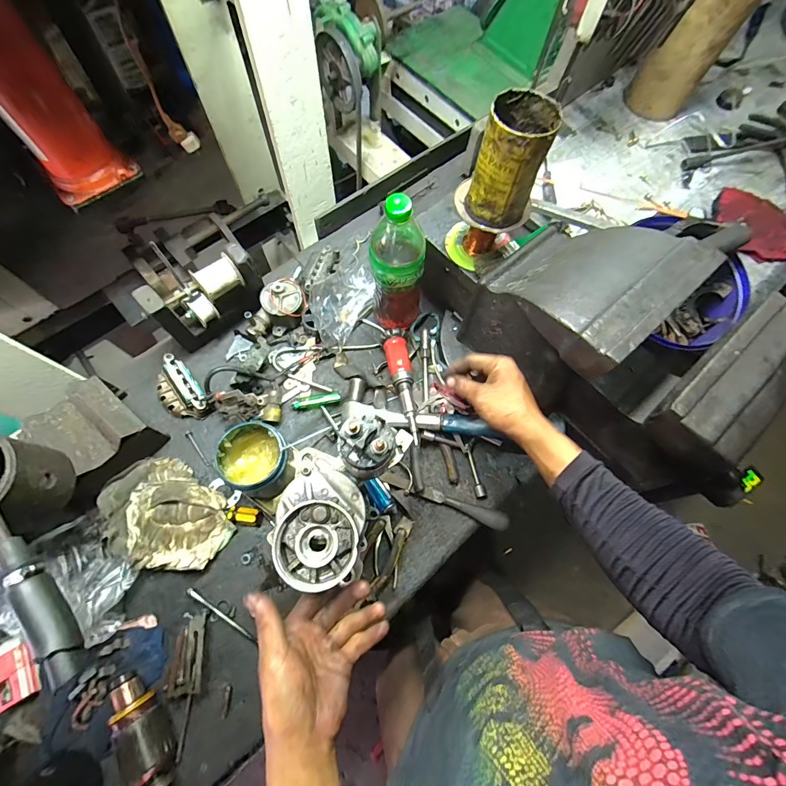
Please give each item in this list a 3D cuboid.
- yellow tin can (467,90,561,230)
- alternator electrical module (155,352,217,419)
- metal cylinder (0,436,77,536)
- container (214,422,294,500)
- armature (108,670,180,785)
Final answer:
[{"bbox_3d":[0.134,-0.262,0.421,0.072,0.110,0.075,1,70,-3],"label":"yellow tin can"},{"bbox_3d":[-0.338,-0.002,0.585,0.061,0.038,0.111,-39,76,-15],"label":"alternator electrical module"},{"bbox_3d":[-0.389,0.093,0.365,0.097,0.080,0.089,-3,70,-4],"label":"metal cylinder"},{"bbox_3d":[-0.188,0.097,0.522,0.089,0.096,0.088,-38,76,-15],"label":"container"},{"bbox_3d":[-0.297,0.417,0.444,0.046,0.053,0.156,-31,74,-13],"label":"armature"}]

